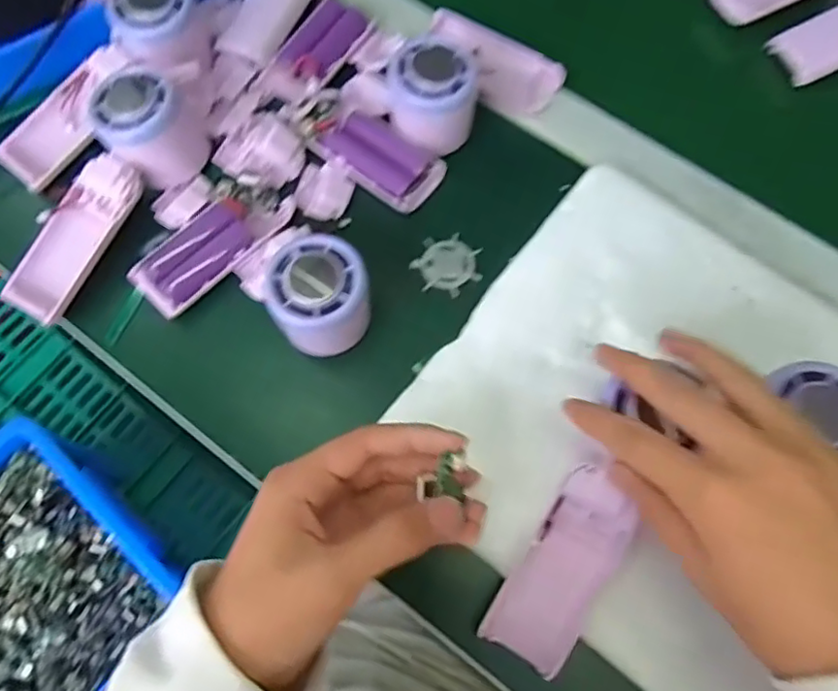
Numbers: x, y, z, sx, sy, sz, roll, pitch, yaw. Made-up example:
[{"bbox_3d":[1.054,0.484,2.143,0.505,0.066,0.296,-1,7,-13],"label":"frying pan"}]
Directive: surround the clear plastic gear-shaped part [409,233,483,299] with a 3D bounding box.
[{"bbox_3d":[0.018,-0.051,0.394,0.042,0.004,0.040,-7,71,-3],"label":"clear plastic gear-shaped part"}]

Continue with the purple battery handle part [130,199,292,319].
[{"bbox_3d":[-0.130,-0.066,0.385,0.040,0.019,0.105,43,75,13],"label":"purple battery handle part"}]

